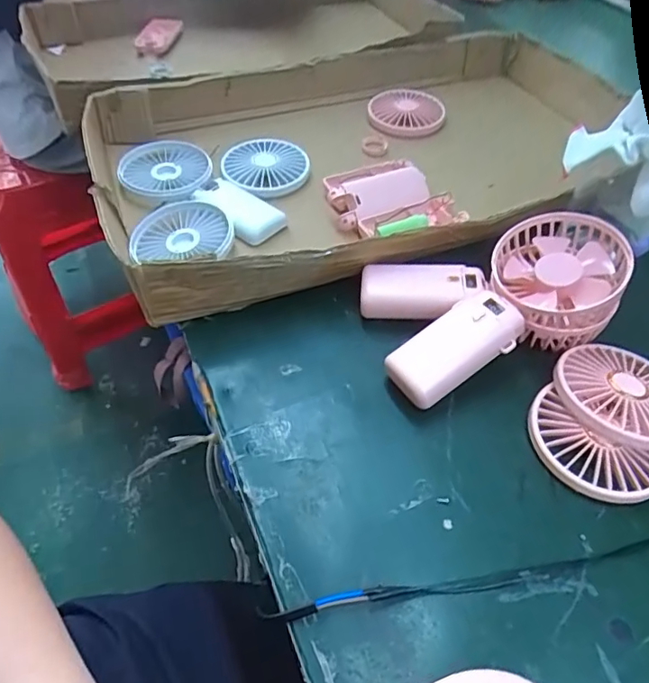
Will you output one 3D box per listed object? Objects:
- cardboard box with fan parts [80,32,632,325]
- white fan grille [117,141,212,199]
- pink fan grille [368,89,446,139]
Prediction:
[{"bbox_3d":[0.050,-0.188,0.528,0.525,0.074,0.340,-16,52,-14],"label":"cardboard box with fan parts"},{"bbox_3d":[-0.154,-0.165,0.515,0.085,0.020,0.091,1,50,-1],"label":"white fan grille"},{"bbox_3d":[0.092,-0.269,0.612,0.085,0.018,0.089,-4,48,-4],"label":"pink fan grille"}]

